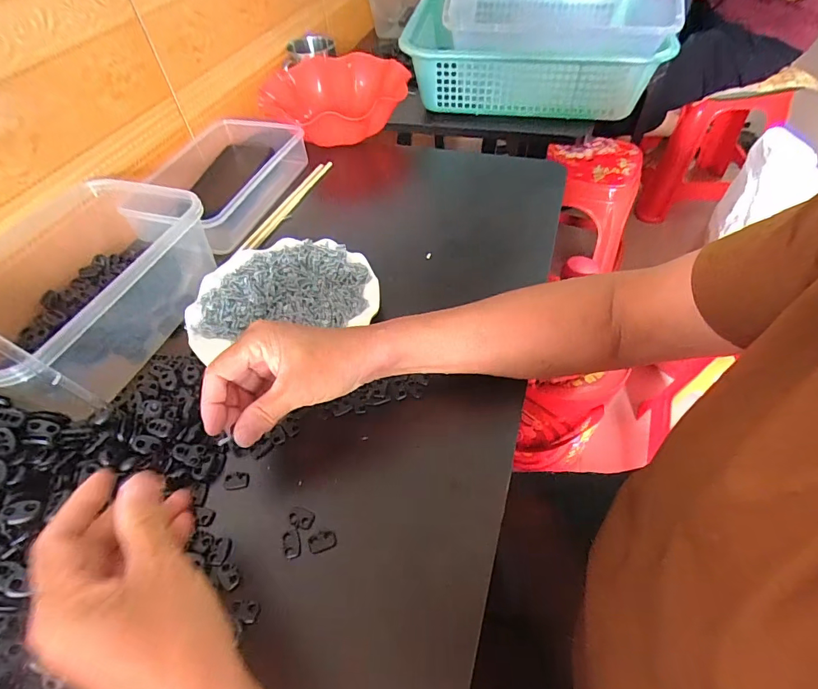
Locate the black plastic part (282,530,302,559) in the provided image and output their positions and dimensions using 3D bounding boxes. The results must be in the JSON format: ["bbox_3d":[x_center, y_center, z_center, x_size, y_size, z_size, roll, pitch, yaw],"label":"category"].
[{"bbox_3d":[-0.083,0.140,0.311,0.012,0.004,0.019,-20,53,-12],"label":"black plastic part"}]

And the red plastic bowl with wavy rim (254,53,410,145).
[{"bbox_3d":[-0.119,-0.384,0.687,0.223,0.059,0.226,6,52,8],"label":"red plastic bowl with wavy rim"}]

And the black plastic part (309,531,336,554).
[{"bbox_3d":[-0.061,0.138,0.311,0.020,0.004,0.012,-13,52,-6],"label":"black plastic part"}]

